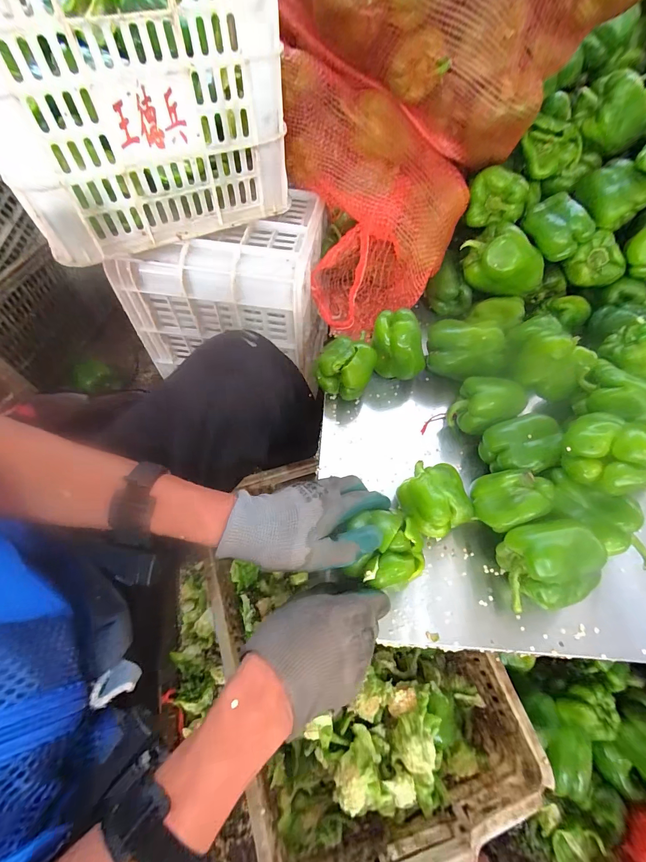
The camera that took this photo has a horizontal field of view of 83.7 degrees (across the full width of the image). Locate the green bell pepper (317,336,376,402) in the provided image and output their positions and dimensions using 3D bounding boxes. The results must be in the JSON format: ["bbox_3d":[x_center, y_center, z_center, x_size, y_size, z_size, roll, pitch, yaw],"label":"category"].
[{"bbox_3d":[0.035,-0.090,0.521,0.071,0.057,0.065,17,61,8],"label":"green bell pepper"}]

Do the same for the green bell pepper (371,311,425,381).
[{"bbox_3d":[0.113,-0.127,0.534,0.080,0.081,0.060,16,61,7],"label":"green bell pepper"}]

